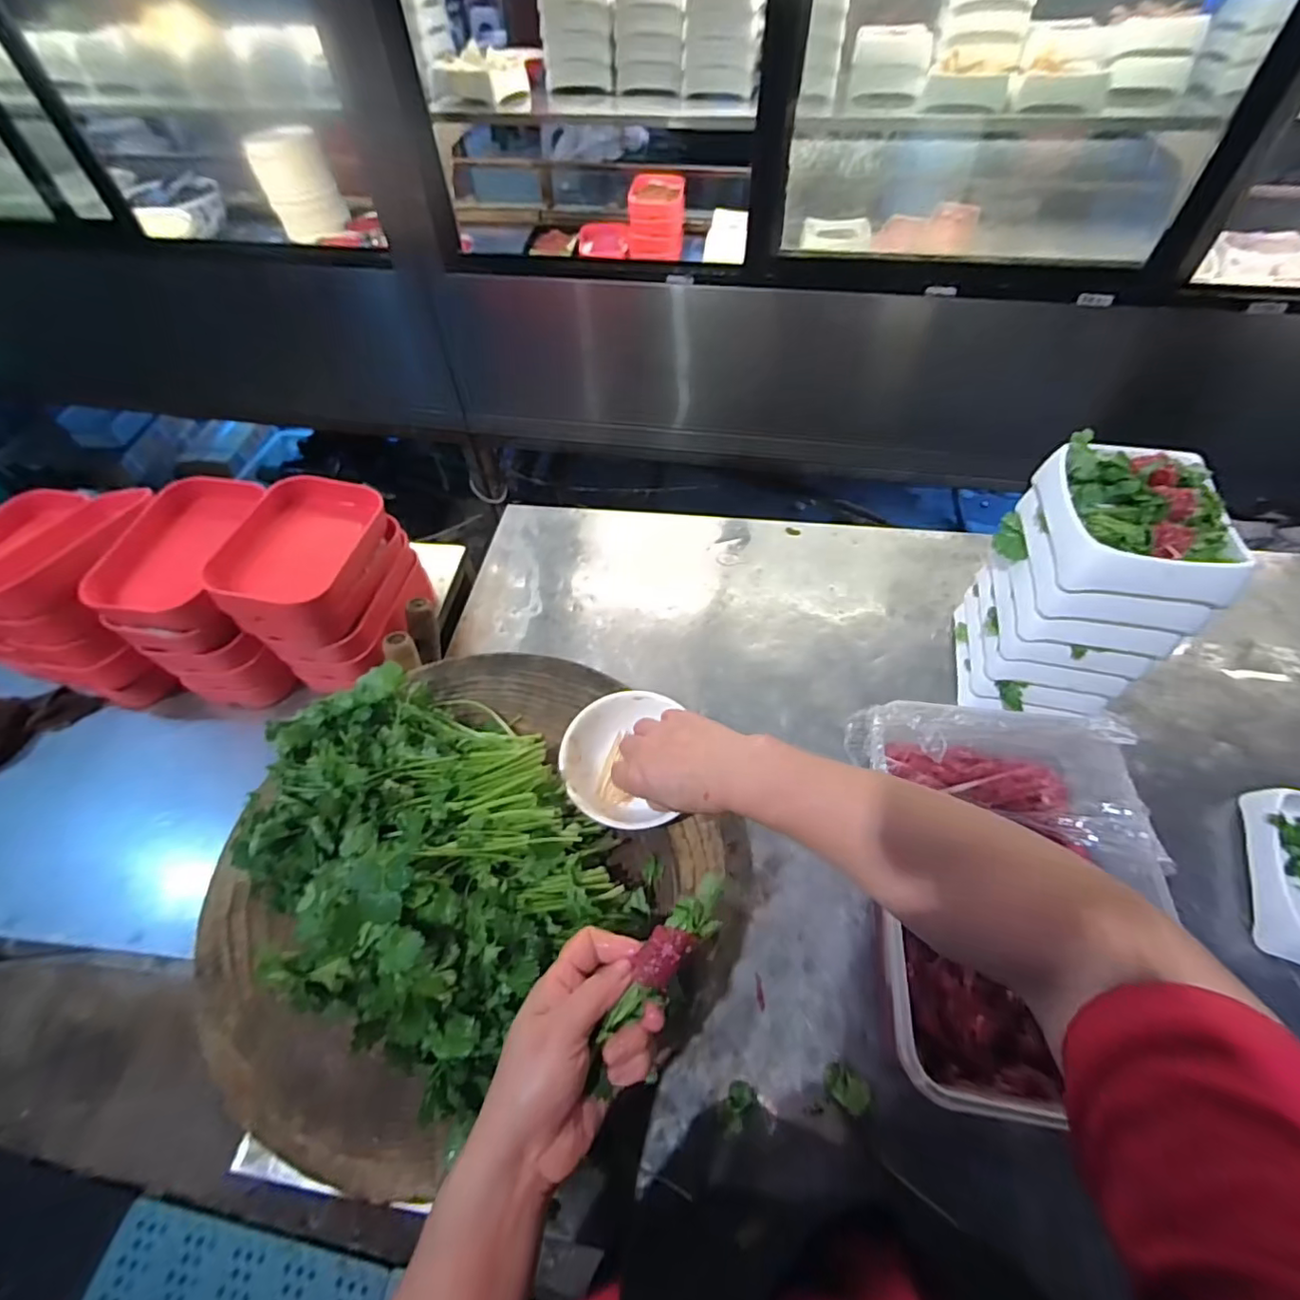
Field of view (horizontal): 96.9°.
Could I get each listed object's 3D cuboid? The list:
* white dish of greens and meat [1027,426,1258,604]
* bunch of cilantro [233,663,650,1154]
[{"bbox_3d":[0.420,-0.114,0.499,0.123,0.052,0.155,8,55,7],"label":"white dish of greens and meat"},{"bbox_3d":[-0.167,0.142,0.434,0.290,0.095,0.212,36,63,24],"label":"bunch of cilantro"}]

